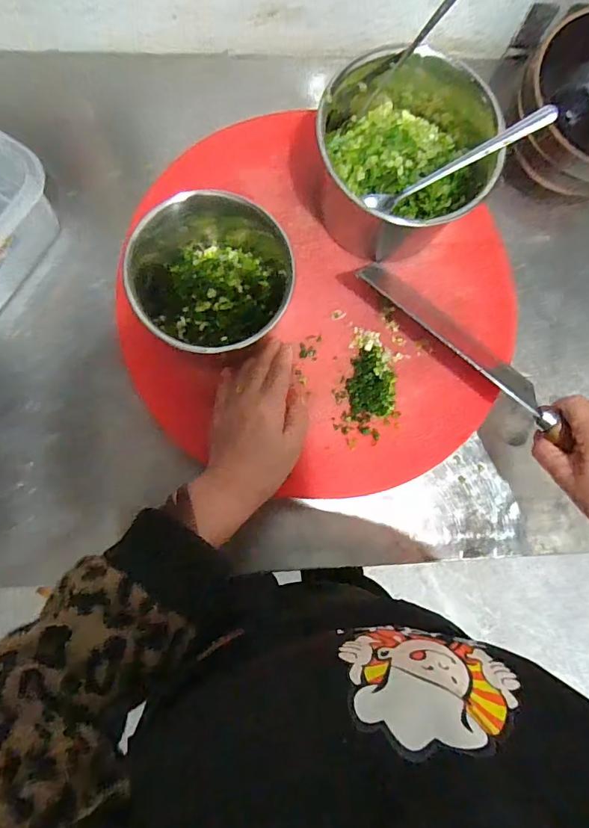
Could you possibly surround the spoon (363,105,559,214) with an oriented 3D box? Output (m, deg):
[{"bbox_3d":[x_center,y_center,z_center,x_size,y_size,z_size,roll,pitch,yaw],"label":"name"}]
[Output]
[{"bbox_3d":[0.143,-0.221,0.403,0.165,0.020,0.016,-23,85,15],"label":"spoon"}]

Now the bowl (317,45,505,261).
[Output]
[{"bbox_3d":[0.107,-0.245,0.441,0.159,0.096,0.183,45,80,1],"label":"bowl"}]

